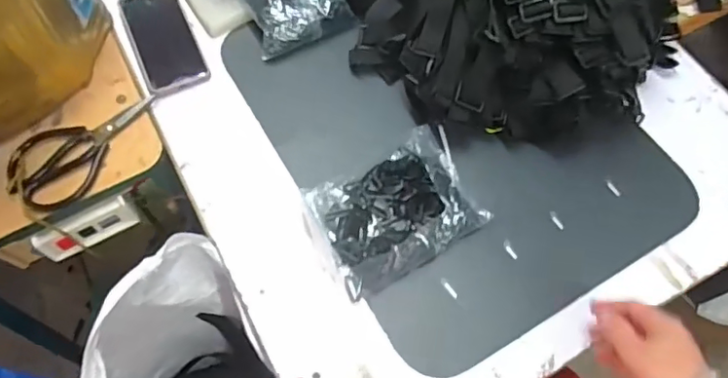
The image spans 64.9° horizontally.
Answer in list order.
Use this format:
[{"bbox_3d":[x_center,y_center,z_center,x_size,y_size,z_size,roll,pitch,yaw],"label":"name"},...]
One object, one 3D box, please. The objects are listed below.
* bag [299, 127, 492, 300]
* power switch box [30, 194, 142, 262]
[{"bbox_3d":[0.036,0.022,0.629,0.174,0.025,0.130,-29,67,-11],"label":"bag"},{"bbox_3d":[-0.321,0.045,0.667,0.113,0.050,0.027,-28,67,-10],"label":"power switch box"}]

